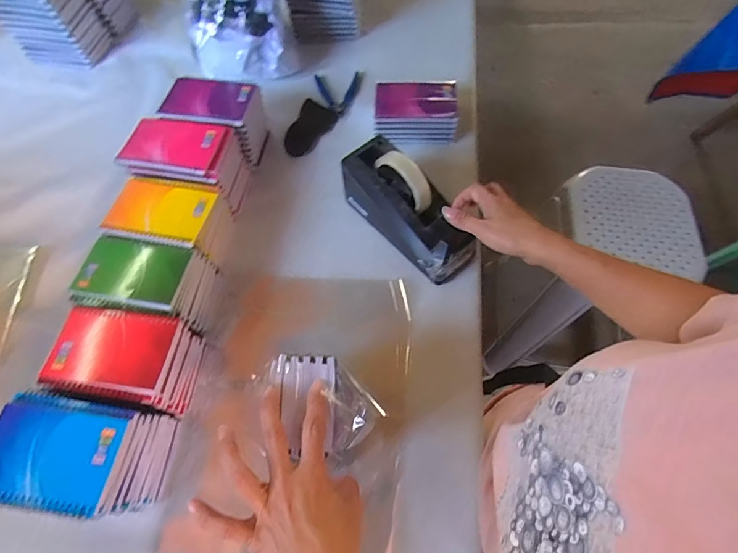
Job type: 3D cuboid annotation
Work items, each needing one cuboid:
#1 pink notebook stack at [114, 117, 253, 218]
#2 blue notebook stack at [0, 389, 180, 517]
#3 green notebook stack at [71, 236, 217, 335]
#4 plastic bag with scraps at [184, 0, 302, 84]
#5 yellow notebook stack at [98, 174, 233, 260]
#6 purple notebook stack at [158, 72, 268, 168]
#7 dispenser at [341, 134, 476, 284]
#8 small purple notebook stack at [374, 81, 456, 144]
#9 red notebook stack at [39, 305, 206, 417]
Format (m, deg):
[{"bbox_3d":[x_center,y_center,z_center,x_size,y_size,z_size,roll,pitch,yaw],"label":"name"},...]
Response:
[{"bbox_3d":[-0.266,-0.160,0.596,0.146,0.094,0.098,6,63,4],"label":"pink notebook stack"},{"bbox_3d":[-0.293,0.184,0.416,0.144,0.094,0.099,5,63,3],"label":"blue notebook stack"},{"bbox_3d":[-0.280,0.012,0.514,0.139,0.079,0.094,7,63,5],"label":"green notebook stack"},{"bbox_3d":[-0.227,-0.464,0.667,0.175,0.229,0.131,-10,63,-4],"label":"plastic bag with scraps"},{"bbox_3d":[-0.267,-0.072,0.552,0.140,0.080,0.101,6,63,4],"label":"yellow notebook stack"},{"bbox_3d":[-0.238,-0.240,0.640,0.132,0.105,0.092,9,63,6],"label":"purple notebook stack"},{"bbox_3d":[0.053,-0.096,0.530,0.066,0.114,0.198,-38,68,-20],"label":"dispenser"},{"bbox_3d":[0.076,-0.270,0.661,0.130,0.057,0.086,2,63,2],"label":"small purple notebook stack"},{"bbox_3d":[-0.284,0.098,0.470,0.136,0.081,0.096,6,63,4],"label":"red notebook stack"}]

